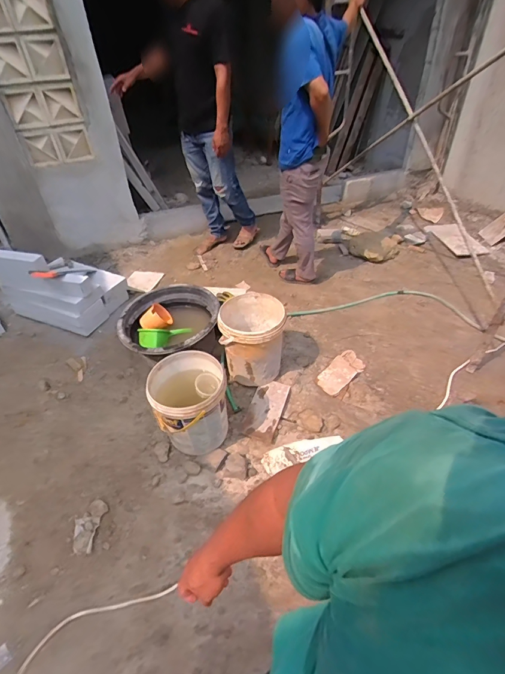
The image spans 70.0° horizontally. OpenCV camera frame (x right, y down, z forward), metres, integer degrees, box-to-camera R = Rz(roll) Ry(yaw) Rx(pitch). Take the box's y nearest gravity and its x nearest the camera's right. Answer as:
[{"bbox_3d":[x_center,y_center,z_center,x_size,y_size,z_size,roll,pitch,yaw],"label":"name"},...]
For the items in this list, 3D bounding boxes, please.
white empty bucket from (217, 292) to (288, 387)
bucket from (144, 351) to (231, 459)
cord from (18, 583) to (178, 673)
[{"bbox_3d":[0.004,0.013,1.789,0.301,0.348,0.329,-6,42,-2],"label":"white empty bucket"},{"bbox_3d":[-0.257,0.302,1.555,0.307,0.355,0.301,-16,43,-13],"label":"bucket"},{"bbox_3d":[-0.657,1.060,1.001,0.214,0.049,0.945,27,47,30],"label":"cord"}]

